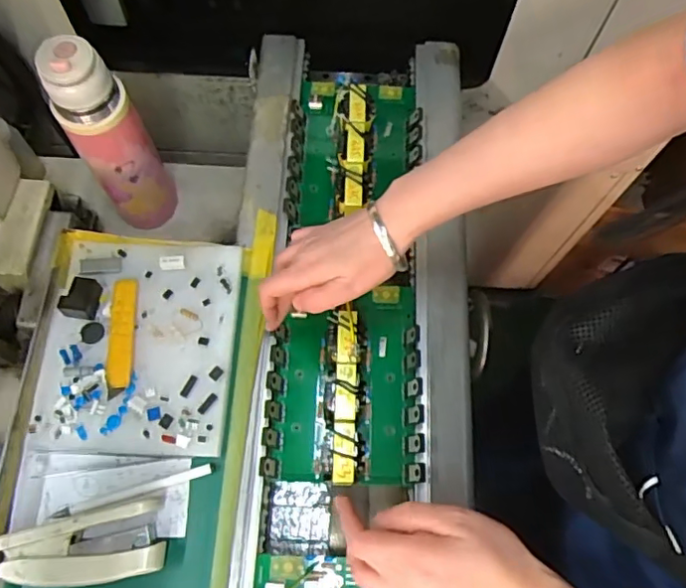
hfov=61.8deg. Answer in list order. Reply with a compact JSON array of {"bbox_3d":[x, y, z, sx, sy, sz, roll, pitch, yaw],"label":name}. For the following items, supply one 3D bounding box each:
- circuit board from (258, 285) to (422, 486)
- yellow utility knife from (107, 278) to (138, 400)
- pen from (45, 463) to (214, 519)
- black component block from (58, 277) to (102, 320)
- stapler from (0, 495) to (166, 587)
[{"bbox_3d":[0.001,0.069,0.480,0.128,0.061,0.165,1,68,-1],"label":"circuit board"},{"bbox_3d":[-0.189,0.035,0.491,0.020,0.005,0.104,-4,69,-4],"label":"yellow utility knife"},{"bbox_3d":[-0.166,0.156,0.451,0.126,0.008,0.009,-14,70,-7],"label":"pen"},{"bbox_3d":[-0.227,0.003,0.498,0.027,0.019,0.033,13,69,3],"label":"black component block"},{"bbox_3d":[-0.193,0.190,0.428,0.112,0.027,0.051,-10,69,-6],"label":"stapler"}]

